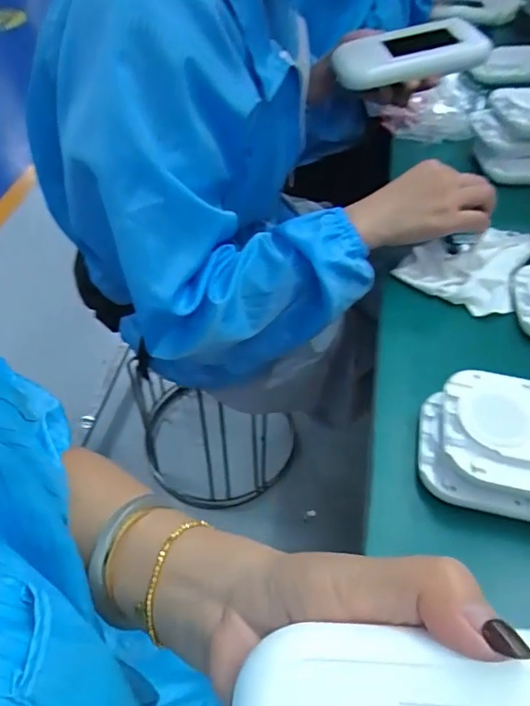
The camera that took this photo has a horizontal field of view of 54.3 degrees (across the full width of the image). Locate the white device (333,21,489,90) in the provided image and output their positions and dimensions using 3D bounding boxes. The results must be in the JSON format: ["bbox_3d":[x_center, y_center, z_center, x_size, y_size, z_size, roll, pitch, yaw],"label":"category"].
[{"bbox_3d":[0.155,-0.323,0.562,0.149,0.029,0.085,-16,48,5],"label":"white device"}]

